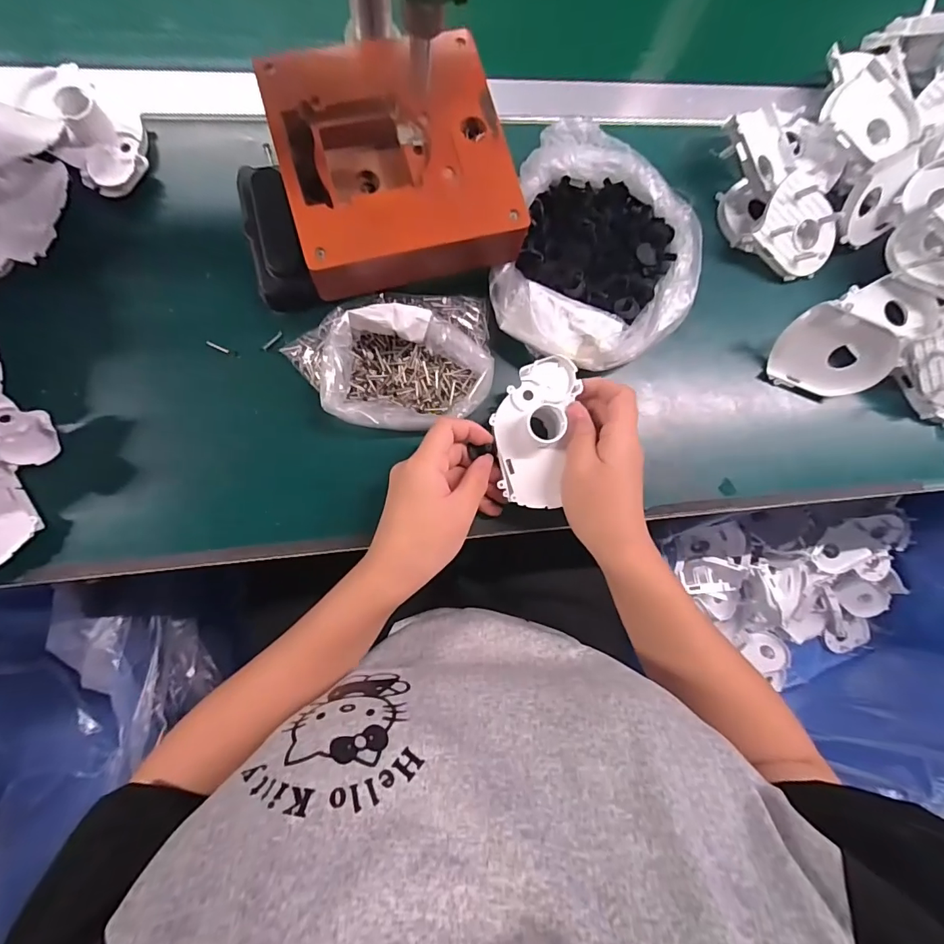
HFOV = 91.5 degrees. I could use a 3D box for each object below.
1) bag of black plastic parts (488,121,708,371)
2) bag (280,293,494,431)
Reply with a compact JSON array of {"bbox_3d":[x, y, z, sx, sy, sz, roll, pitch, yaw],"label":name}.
[{"bbox_3d":[0.103,-0.171,0.368,0.149,0.043,0.187,17,82,-5],"label":"bag of black plastic parts"},{"bbox_3d":[-0.060,-0.085,0.342,0.150,0.044,0.104,-1,83,-7],"label":"bag"}]

